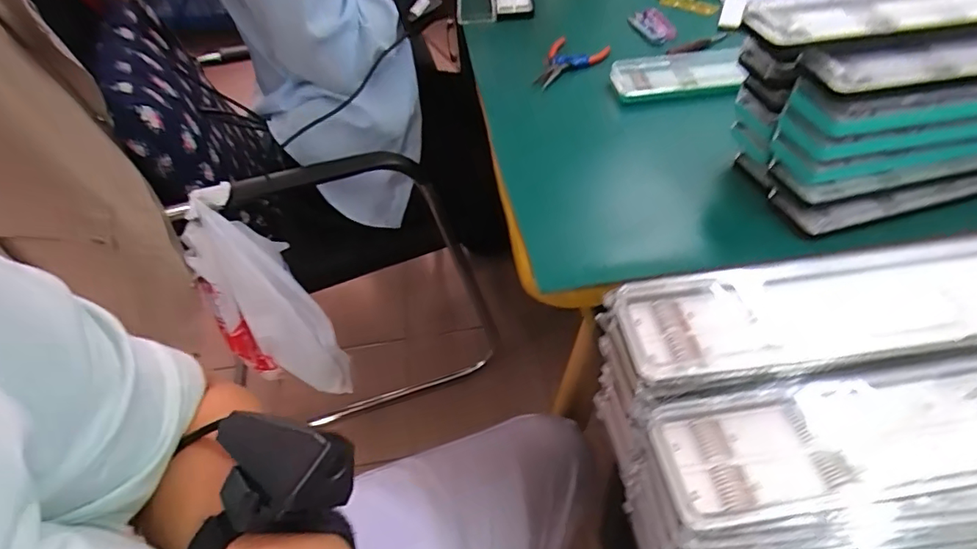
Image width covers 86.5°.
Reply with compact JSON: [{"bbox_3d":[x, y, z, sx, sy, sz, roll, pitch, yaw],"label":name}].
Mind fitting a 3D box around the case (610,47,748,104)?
[{"bbox_3d":[0.227,-0.242,0.625,0.166,0.025,0.085,-8,47,-2],"label":"case"}]

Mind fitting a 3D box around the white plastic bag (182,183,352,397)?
[{"bbox_3d":[-0.370,0.049,0.865,0.157,0.394,0.100,-39,20,-27],"label":"white plastic bag"}]

